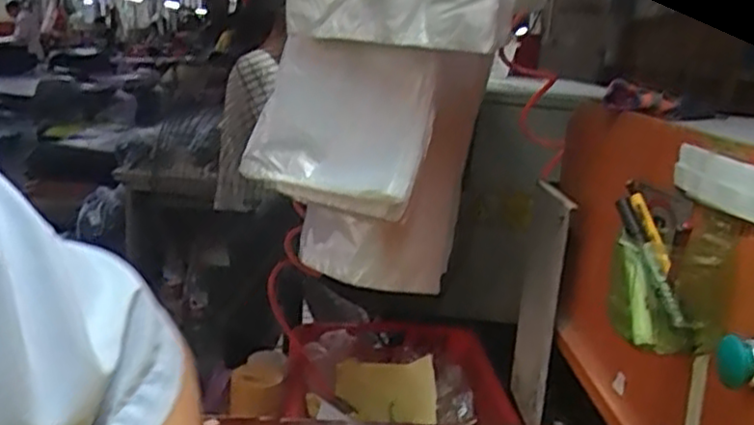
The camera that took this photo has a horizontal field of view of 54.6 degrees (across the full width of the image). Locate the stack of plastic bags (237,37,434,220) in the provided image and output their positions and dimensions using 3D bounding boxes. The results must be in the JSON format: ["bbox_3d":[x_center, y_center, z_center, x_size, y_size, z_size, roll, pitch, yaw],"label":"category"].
[{"bbox_3d":[-0.044,-0.100,0.839,0.197,0.184,0.062,15,0,16],"label":"stack of plastic bags"}]

